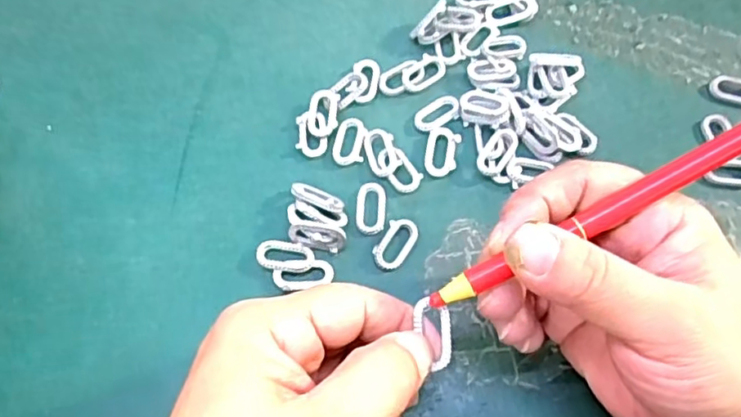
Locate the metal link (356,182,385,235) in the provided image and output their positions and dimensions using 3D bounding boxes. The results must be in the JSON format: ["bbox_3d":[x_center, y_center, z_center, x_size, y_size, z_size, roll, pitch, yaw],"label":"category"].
[{"bbox_3d":[0.000,-0.001,0.273,0.012,0.004,0.025,3,66,1],"label":"metal link"}]

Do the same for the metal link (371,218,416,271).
[{"bbox_3d":[0.011,0.015,0.266,0.014,0.004,0.025,30,69,12],"label":"metal link"}]

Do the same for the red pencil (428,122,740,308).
[{"bbox_3d":[0.092,-0.007,0.198,0.160,0.005,0.009,-29,69,3],"label":"red pencil"}]

